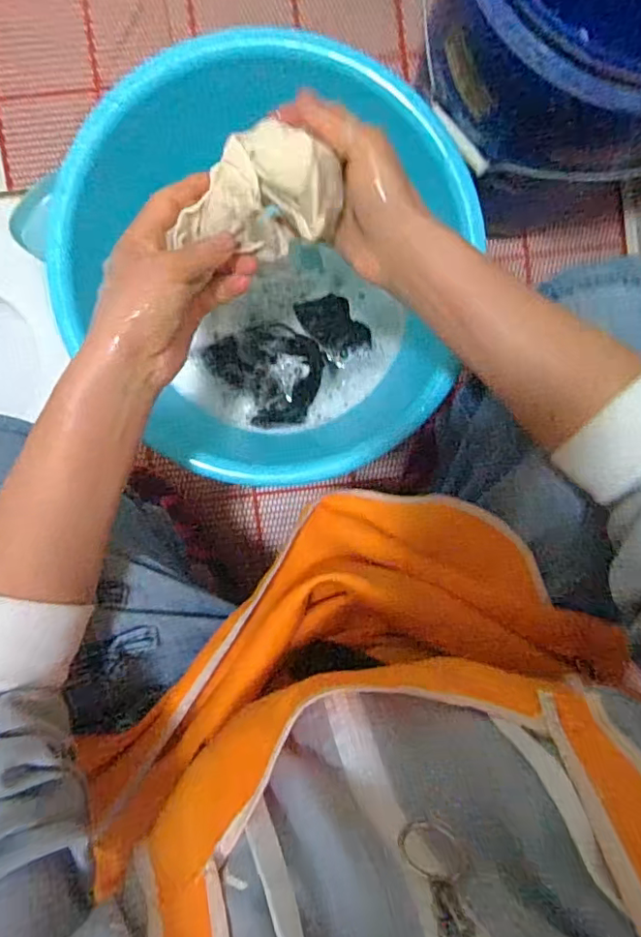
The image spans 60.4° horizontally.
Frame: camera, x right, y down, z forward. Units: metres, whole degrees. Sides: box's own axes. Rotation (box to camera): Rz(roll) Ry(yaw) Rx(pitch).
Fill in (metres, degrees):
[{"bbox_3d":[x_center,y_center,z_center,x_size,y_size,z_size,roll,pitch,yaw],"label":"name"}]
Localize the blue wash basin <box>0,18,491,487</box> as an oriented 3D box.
[{"bbox_3d":[-0.040,-0.175,0.493,0.318,0.140,0.309,-33,93,0],"label":"blue wash basin"}]

